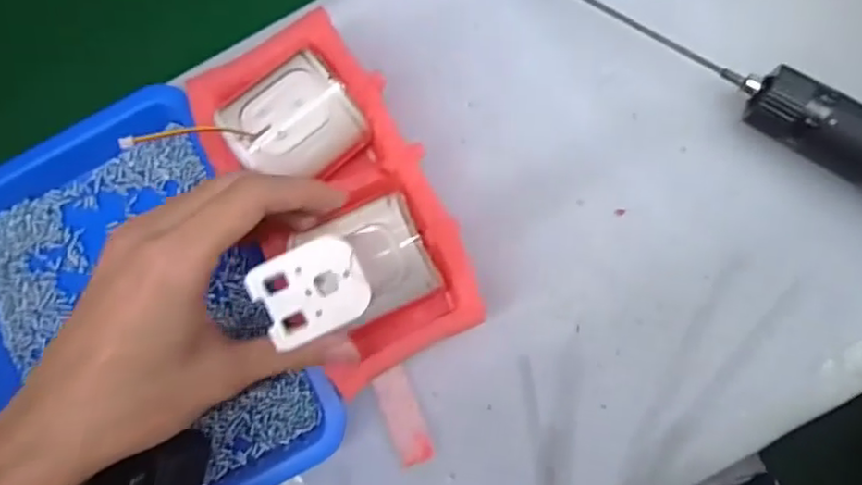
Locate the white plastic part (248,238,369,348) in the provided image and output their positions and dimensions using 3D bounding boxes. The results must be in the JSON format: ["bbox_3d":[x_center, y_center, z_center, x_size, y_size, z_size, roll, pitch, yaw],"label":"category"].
[{"bbox_3d":[-0.036,0.014,0.193,0.032,0.006,0.026,-26,83,1],"label":"white plastic part"}]

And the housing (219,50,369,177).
[{"bbox_3d":[-0.066,-0.058,0.314,0.057,0.030,0.047,-39,82,0],"label":"housing"}]

